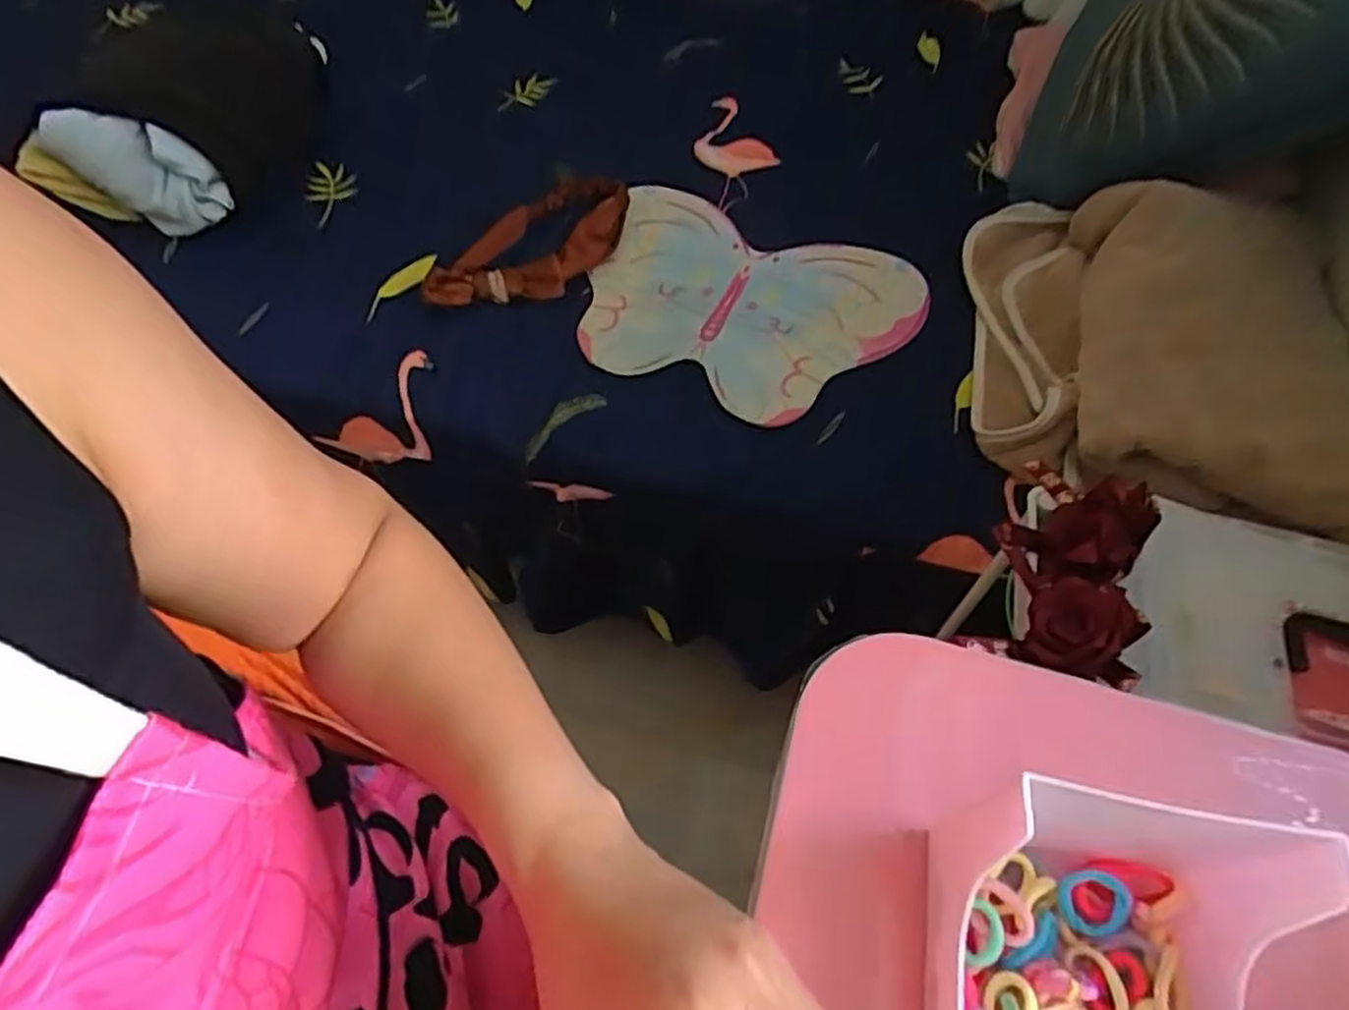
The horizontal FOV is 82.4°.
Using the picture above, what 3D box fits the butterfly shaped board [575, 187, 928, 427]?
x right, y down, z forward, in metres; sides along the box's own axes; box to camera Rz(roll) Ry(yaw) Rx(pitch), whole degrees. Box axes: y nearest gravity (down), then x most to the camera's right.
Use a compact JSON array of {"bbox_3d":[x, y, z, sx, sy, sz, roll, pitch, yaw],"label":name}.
[{"bbox_3d":[0.071,-0.213,0.815,0.343,0.021,0.268,21,63,14],"label":"butterfly shaped board"}]

